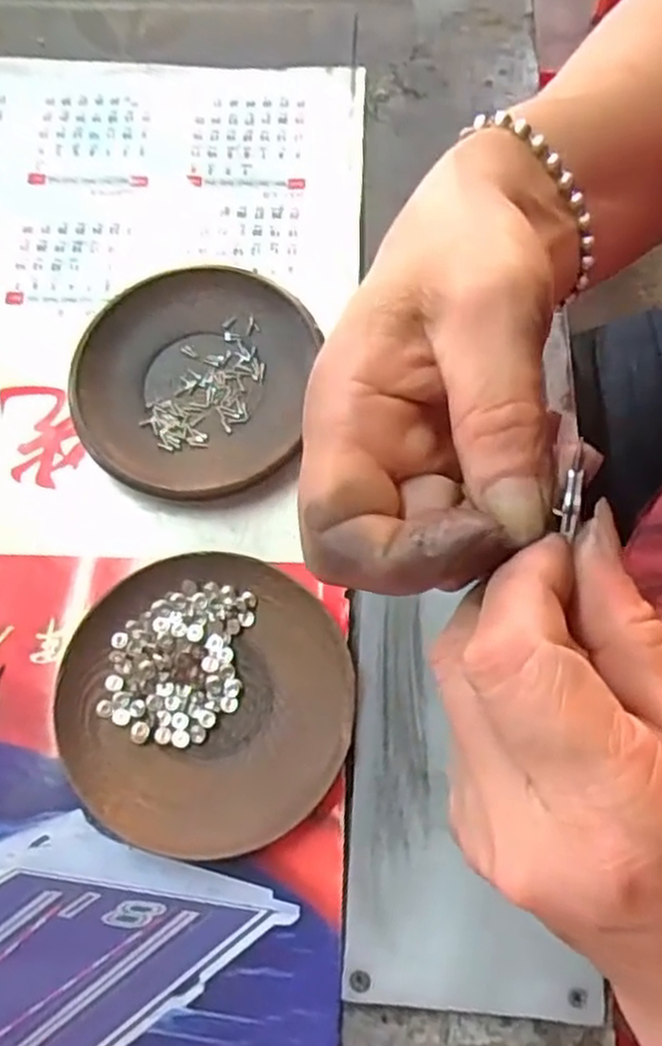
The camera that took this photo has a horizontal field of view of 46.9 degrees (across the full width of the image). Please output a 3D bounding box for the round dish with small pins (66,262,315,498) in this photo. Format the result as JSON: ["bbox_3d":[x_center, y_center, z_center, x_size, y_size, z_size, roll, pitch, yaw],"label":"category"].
[{"bbox_3d":[-0.063,-0.064,0.352,0.102,0.018,0.114,11,73,4],"label":"round dish with small pins"}]

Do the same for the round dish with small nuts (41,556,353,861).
[{"bbox_3d":[-0.051,0.071,0.309,0.115,0.016,0.111,0,72,0],"label":"round dish with small nuts"}]

